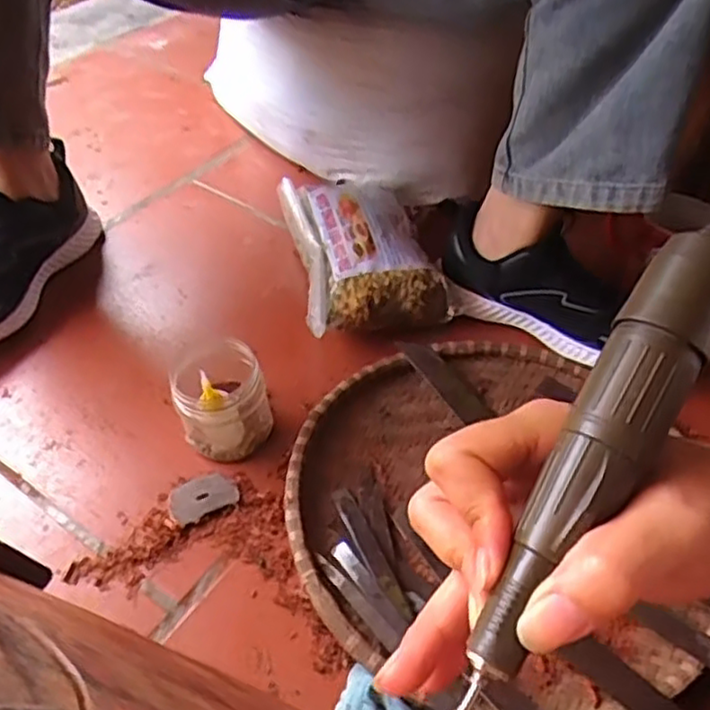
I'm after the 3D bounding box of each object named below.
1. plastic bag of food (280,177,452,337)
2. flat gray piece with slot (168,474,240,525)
[{"bbox_3d":[0.004,-0.112,0.747,0.139,0.077,0.253,-7,47,-7],"label":"plastic bag of food"},{"bbox_3d":[-0.125,0.115,0.576,0.054,0.004,0.039,-25,47,-21],"label":"flat gray piece with slot"}]

